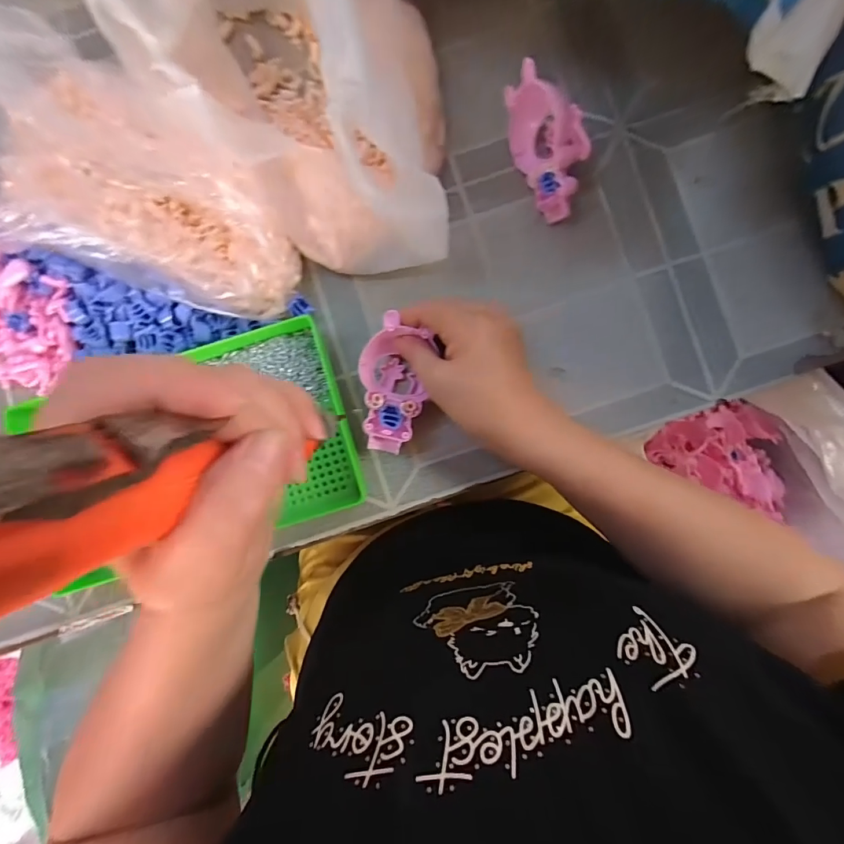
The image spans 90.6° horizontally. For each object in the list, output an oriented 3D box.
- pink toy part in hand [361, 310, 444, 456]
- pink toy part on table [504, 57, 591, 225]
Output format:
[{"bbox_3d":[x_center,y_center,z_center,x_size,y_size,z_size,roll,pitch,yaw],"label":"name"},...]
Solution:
[{"bbox_3d":[-0.018,-0.028,0.325,0.055,0.031,0.101,4,91,1],"label":"pink toy part in hand"},{"bbox_3d":[0.100,-0.212,0.319,0.043,0.053,0.102,-24,89,0],"label":"pink toy part on table"}]

